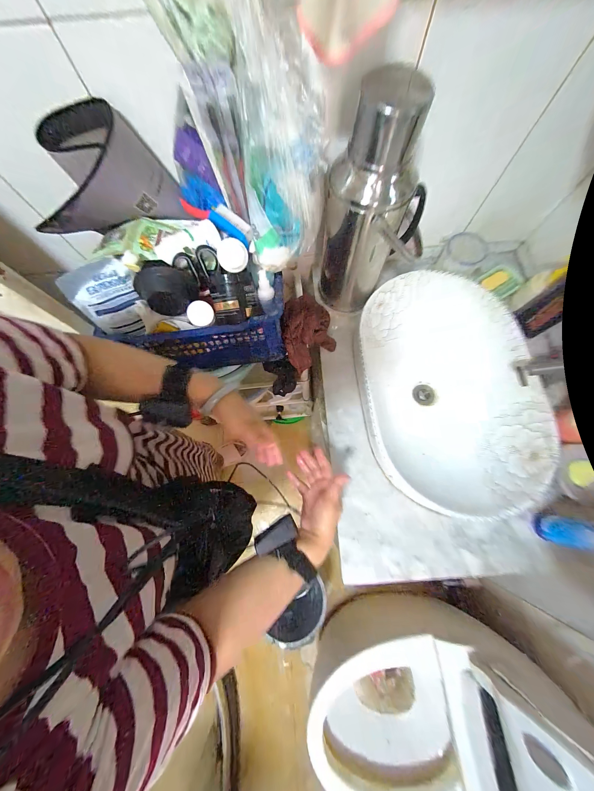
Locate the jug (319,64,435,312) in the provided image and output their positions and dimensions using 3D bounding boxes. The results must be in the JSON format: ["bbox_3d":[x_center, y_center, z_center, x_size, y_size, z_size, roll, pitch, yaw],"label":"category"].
[{"bbox_3d":[0.157,-0.334,0.515,0.200,0.377,0.121,13,74,5],"label":"jug"}]

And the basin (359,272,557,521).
[{"bbox_3d":[0.345,-0.019,0.642,0.394,0.146,0.559,-5,73,0],"label":"basin"}]

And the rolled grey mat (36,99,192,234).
[{"bbox_3d":[-0.330,-0.375,0.439,0.209,0.122,0.120,-15,74,-3],"label":"rolled grey mat"}]

